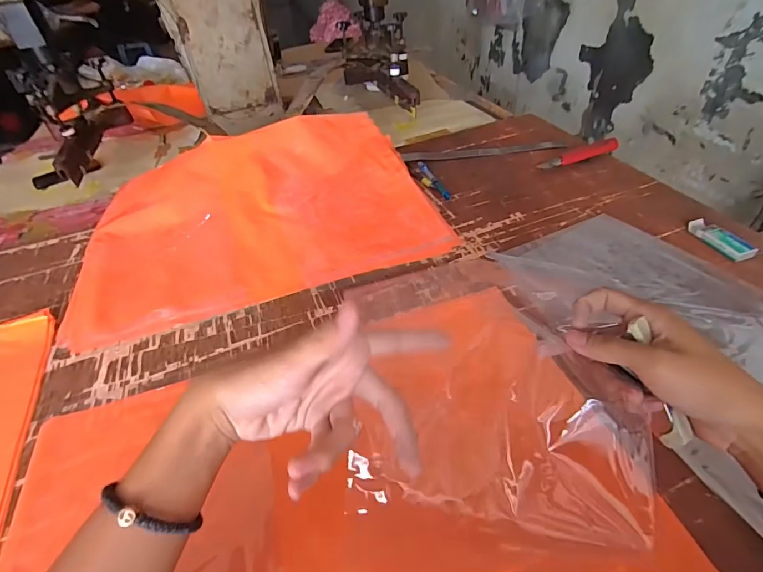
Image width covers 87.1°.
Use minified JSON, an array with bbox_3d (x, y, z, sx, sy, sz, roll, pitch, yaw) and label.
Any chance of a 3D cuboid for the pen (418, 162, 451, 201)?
[{"bbox_3d":[0.090,-0.187,0.700,0.015,0.009,0.122,-15,44,-10],"label":"pen"}]

